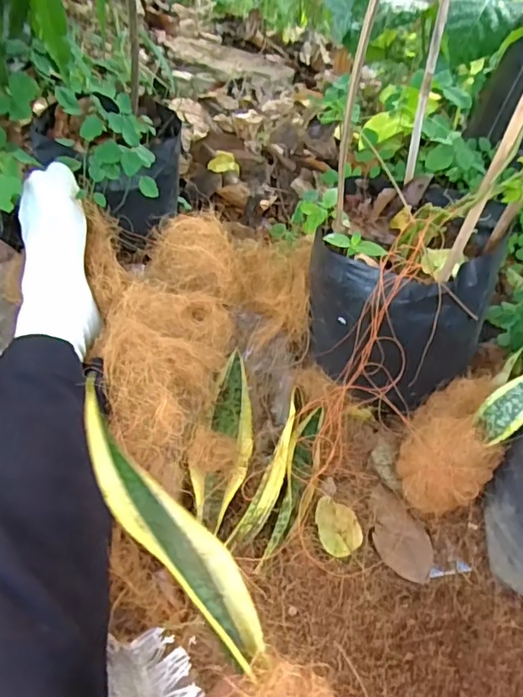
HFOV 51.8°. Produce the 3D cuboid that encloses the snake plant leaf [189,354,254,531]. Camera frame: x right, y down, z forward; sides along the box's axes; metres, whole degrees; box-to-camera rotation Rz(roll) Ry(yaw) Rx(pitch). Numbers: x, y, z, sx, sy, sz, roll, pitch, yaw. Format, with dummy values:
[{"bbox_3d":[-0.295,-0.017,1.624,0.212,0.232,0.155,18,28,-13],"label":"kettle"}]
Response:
[{"bbox_3d":[-0.040,0.102,0.631,0.059,0.031,0.215,10,49,2],"label":"snake plant leaf"}]

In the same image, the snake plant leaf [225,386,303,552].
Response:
[{"bbox_3d":[0.018,0.127,0.609,0.030,0.033,0.214,20,50,10],"label":"snake plant leaf"}]

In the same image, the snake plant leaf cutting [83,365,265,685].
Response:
[{"bbox_3d":[-0.075,0.122,0.398,0.233,0.022,0.063,44,14,19],"label":"snake plant leaf cutting"}]

